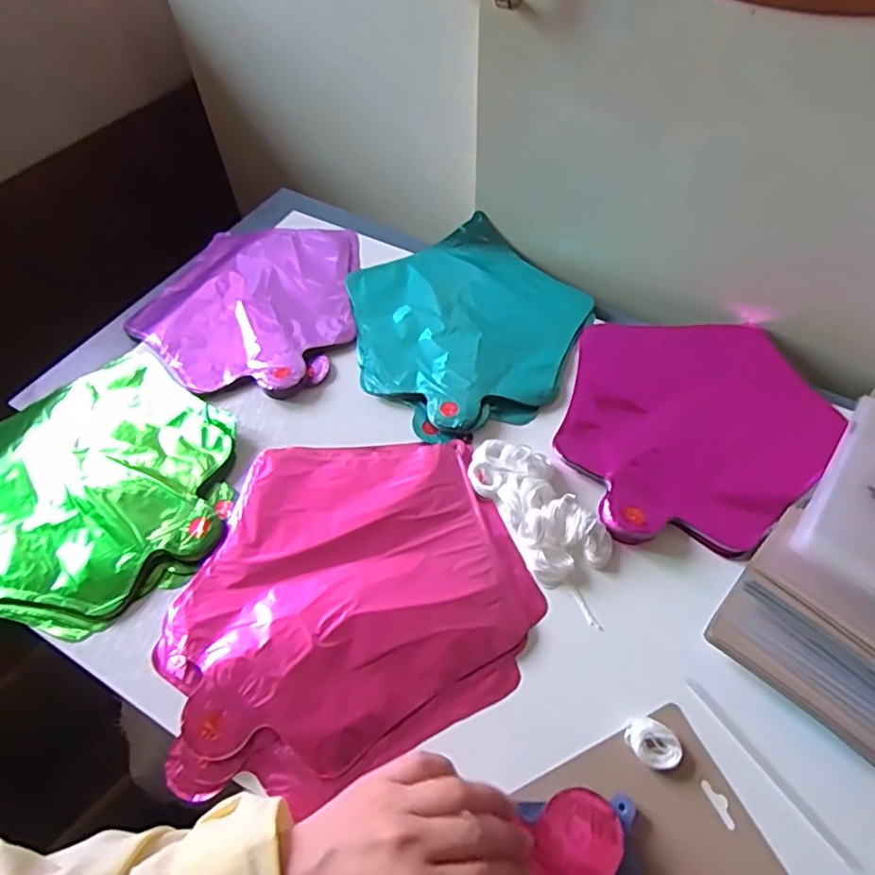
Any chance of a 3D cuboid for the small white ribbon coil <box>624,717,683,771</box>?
[{"bbox_3d":[0.131,0.186,0.368,0.032,0.011,0.025,29,61,20],"label":"small white ribbon coil"}]

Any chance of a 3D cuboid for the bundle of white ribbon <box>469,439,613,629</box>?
[{"bbox_3d":[0.080,0.055,0.449,0.061,0.023,0.150,-29,59,-17],"label":"bundle of white ribbon"}]

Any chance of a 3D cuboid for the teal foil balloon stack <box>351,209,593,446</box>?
[{"bbox_3d":[0.032,-0.112,0.581,0.225,0.023,0.234,-24,58,-15],"label":"teal foil balloon stack"}]

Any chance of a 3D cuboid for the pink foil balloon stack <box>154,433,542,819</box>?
[{"bbox_3d":[-0.070,0.104,0.428,0.247,0.016,0.230,-21,57,-13],"label":"pink foil balloon stack"}]

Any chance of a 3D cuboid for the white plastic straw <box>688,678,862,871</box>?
[{"bbox_3d":[0.199,0.198,0.364,0.008,0.005,0.120,-30,60,-18],"label":"white plastic straw"}]

